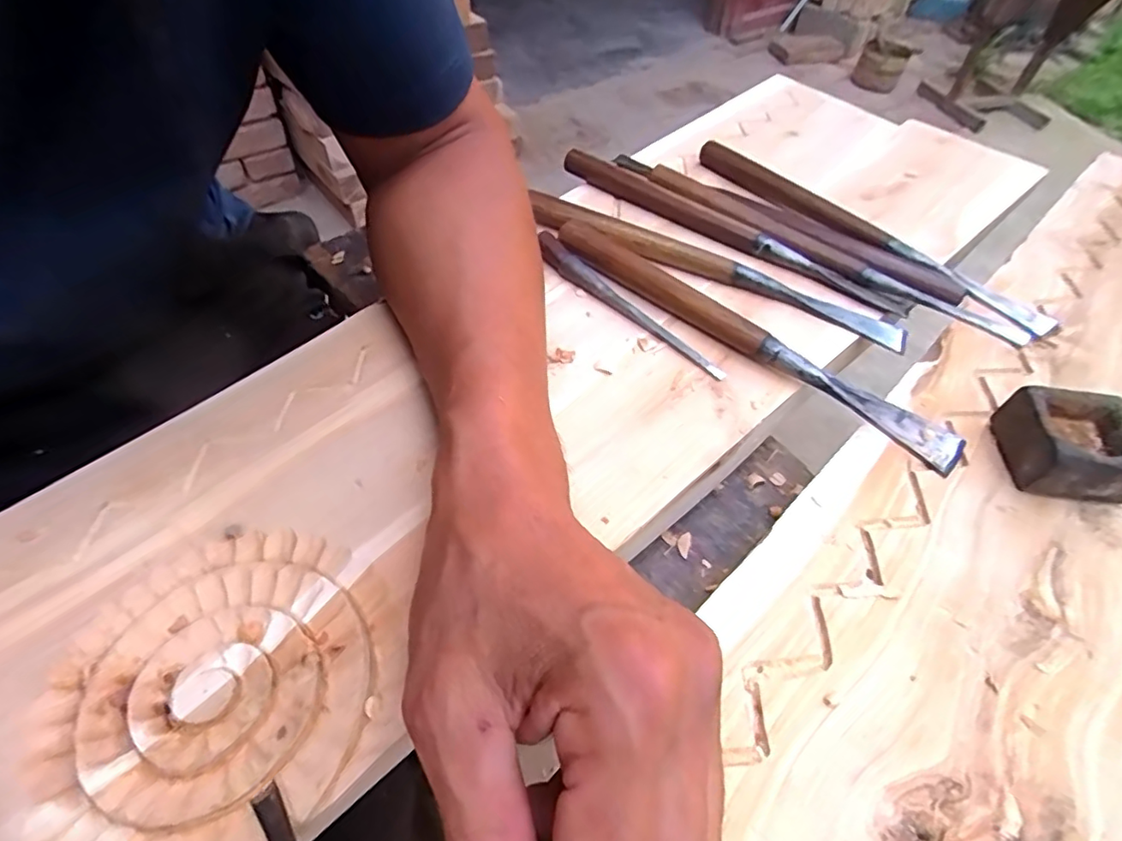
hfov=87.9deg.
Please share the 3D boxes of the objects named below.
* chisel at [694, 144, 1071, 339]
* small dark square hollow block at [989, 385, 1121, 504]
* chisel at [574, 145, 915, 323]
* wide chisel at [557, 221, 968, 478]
[{"bbox_3d":[0.194,-0.132,0.396,0.025,0.014,0.265,-33,60,-26],"label":"chisel"},{"bbox_3d":[0.237,0.011,0.270,0.046,0.032,0.047,6,51,2],"label":"small dark square hollow block"},{"bbox_3d":[0.108,-0.133,0.390,0.252,0.017,0.019,32,56,21],"label":"chisel"},{"bbox_3d":[0.098,-0.051,0.325,0.248,0.016,0.021,36,58,24],"label":"wide chisel"}]

